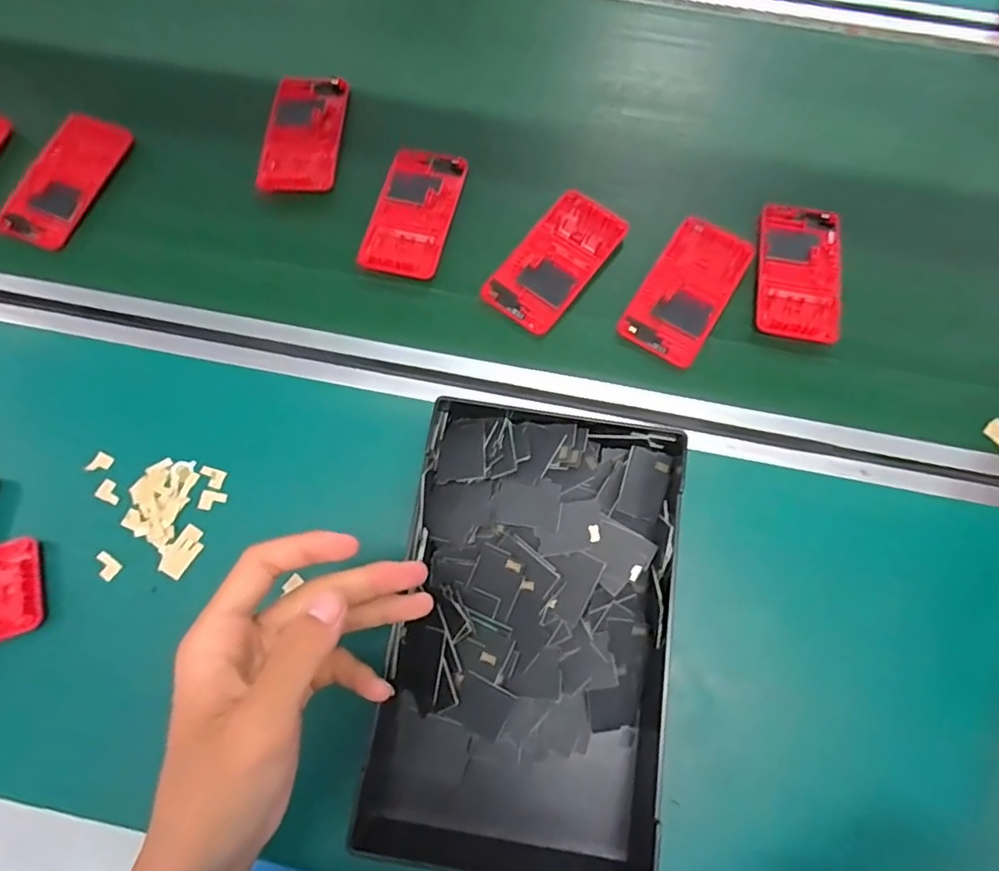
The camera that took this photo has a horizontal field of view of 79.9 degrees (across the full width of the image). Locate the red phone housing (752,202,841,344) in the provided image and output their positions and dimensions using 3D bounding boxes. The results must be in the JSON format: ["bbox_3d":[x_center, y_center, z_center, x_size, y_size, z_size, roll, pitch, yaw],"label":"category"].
[{"bbox_3d":[0.236,-0.130,0.468,0.062,0.010,0.121,10,72,2],"label":"red phone housing"}]

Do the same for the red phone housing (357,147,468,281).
[{"bbox_3d":[-0.069,-0.181,0.485,0.061,0.012,0.120,12,72,3],"label":"red phone housing"}]

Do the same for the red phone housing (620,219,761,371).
[{"bbox_3d":[0.146,-0.114,0.461,0.063,0.005,0.119,30,74,8],"label":"red phone housing"}]

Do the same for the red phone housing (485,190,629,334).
[{"bbox_3d":[0.045,-0.138,0.471,0.062,0.010,0.121,36,75,10],"label":"red phone housing"}]

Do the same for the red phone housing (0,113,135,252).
[{"bbox_3d":[-0.362,-0.213,0.494,0.064,0.015,0.121,25,75,4],"label":"red phone housing"}]

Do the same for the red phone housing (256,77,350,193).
[{"bbox_3d":[-0.167,-0.259,0.511,0.062,0.011,0.117,4,72,0],"label":"red phone housing"}]

